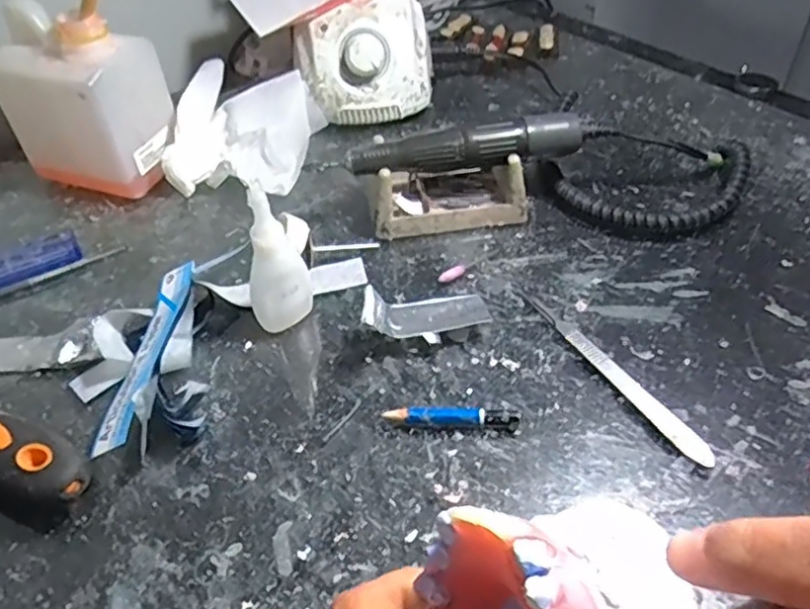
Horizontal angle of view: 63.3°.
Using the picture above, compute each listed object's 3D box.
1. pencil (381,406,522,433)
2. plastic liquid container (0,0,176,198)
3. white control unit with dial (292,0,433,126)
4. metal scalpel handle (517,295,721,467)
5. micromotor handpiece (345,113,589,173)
[{"bbox_3d":[0.023,0.054,0.314,0.063,0.009,0.009,1,45,4],"label":"pencil"},{"bbox_3d":[-0.216,-0.140,0.452,0.090,0.118,0.069,14,48,17],"label":"plastic liquid container"},{"bbox_3d":[-0.030,-0.191,0.522,0.107,0.076,0.075,-10,45,-7],"label":"white control unit with dial"},{"bbox_3d":[0.103,0.031,0.334,0.013,0.004,0.132,-23,48,-19],"label":"metal scalpel handle"},{"bbox_3d":[0.039,-0.102,0.416,0.145,0.021,0.026,-7,45,-4],"label":"micromotor handpiece"}]

